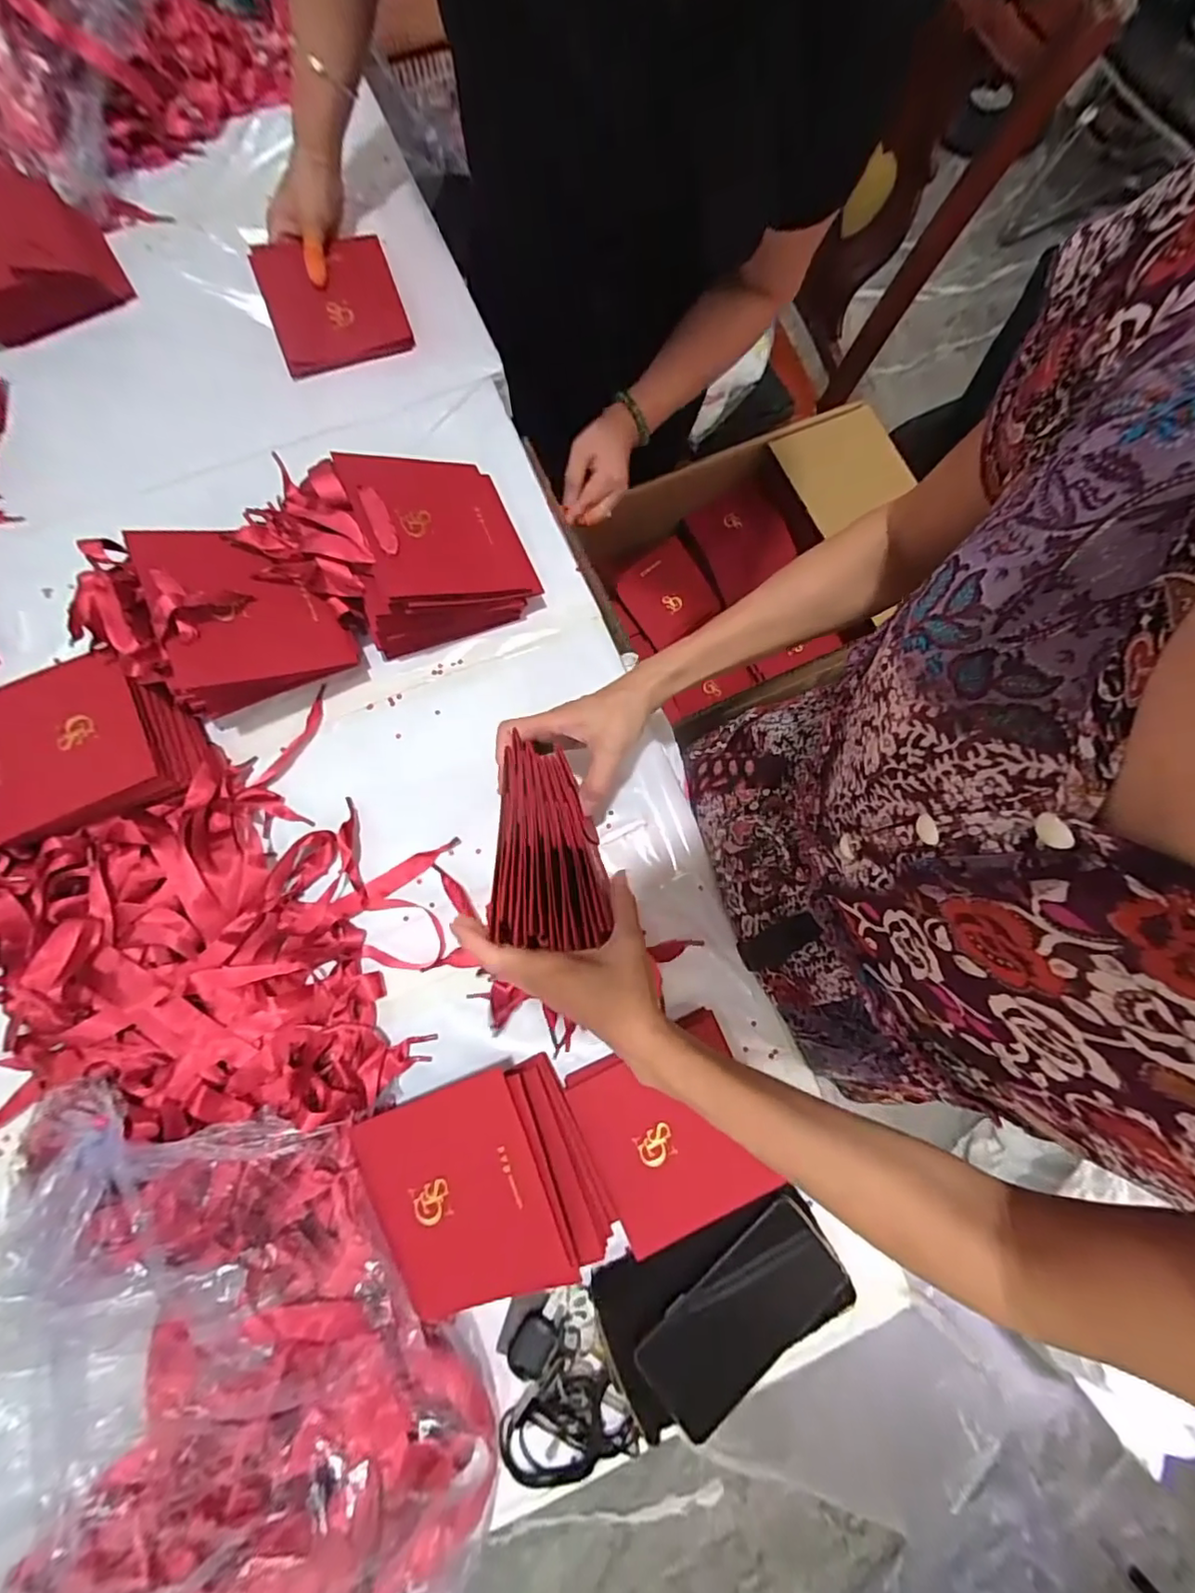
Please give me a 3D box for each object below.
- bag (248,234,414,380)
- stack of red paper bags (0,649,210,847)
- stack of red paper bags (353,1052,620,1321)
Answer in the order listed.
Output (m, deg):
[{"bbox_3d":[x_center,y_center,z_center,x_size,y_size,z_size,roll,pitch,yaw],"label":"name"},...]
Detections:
[{"bbox_3d":[-0.305,-0.572,0.664,0.145,0.014,0.159,-19,86,-7],"label":"bag"},{"bbox_3d":[-0.453,-0.045,0.522,0.158,0.064,0.145,-29,80,-7],"label":"stack of red paper bags"},{"bbox_3d":[-0.087,0.297,0.453,0.159,0.082,0.148,-22,81,-4],"label":"stack of red paper bags"}]

